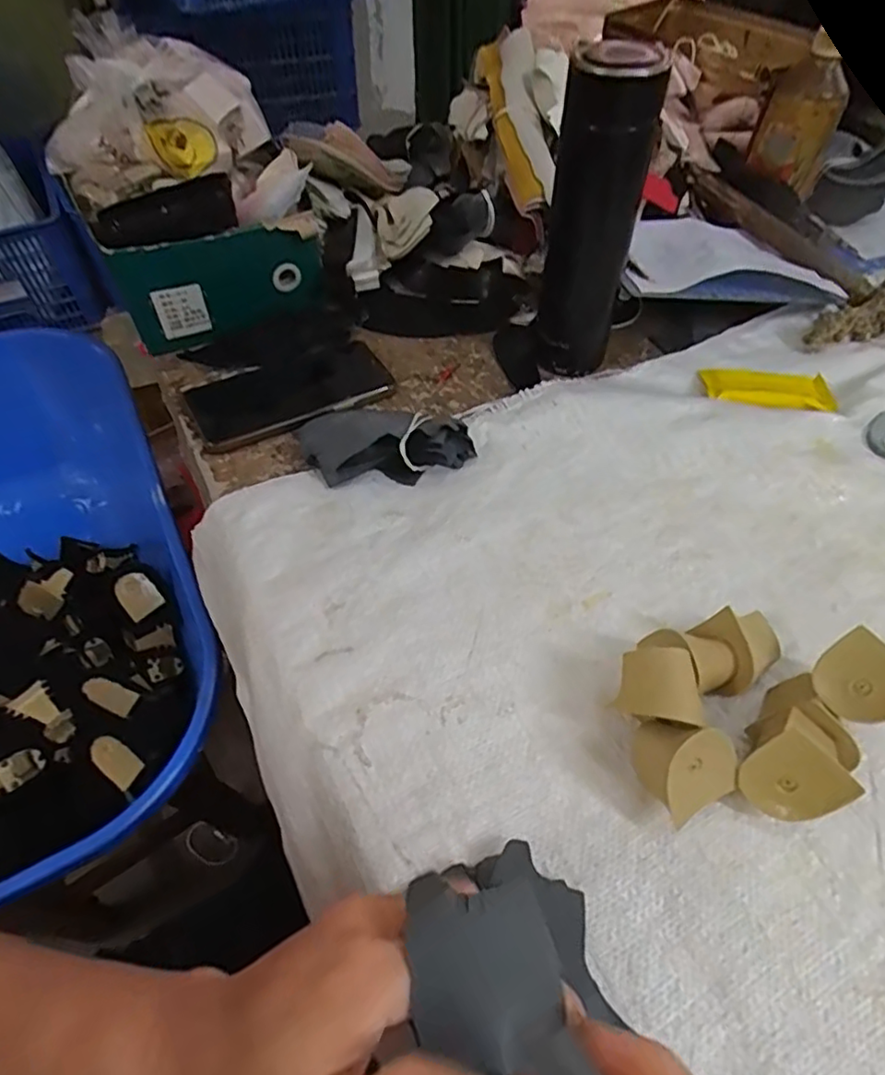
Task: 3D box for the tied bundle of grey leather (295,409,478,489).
[{"bbox_3d":[-0.042,-0.073,0.463,0.130,0.036,0.057,-7,53,-5],"label":"tied bundle of grey leather"}]

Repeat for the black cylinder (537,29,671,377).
[{"bbox_3d":[0.113,-0.234,0.470,0.060,0.223,0.054,12,53,9],"label":"black cylinder"}]

